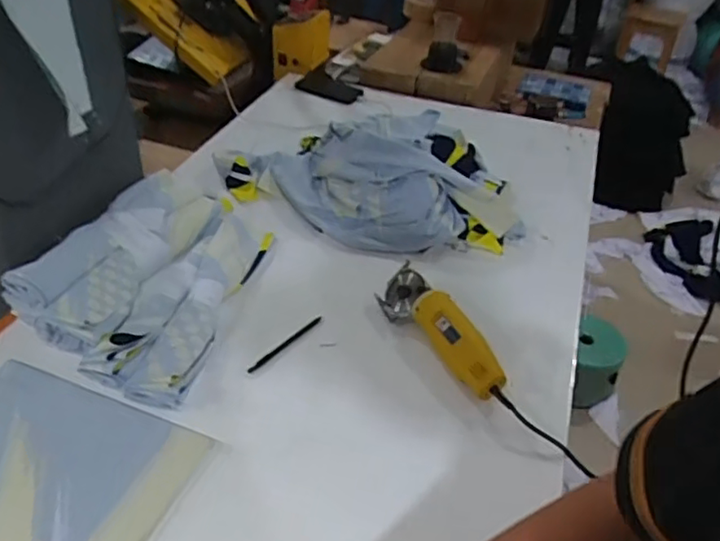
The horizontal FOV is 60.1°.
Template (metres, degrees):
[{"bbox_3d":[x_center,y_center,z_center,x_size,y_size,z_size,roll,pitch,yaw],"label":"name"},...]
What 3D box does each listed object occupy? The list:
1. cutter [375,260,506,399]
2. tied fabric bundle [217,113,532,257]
[{"bbox_3d":[0.119,0.077,0.883,0.080,0.057,0.247,-22,45,-28],"label":"cutter"},{"bbox_3d":[0.003,-0.168,1.132,0.560,0.142,0.273,4,39,0],"label":"tied fabric bundle"}]

